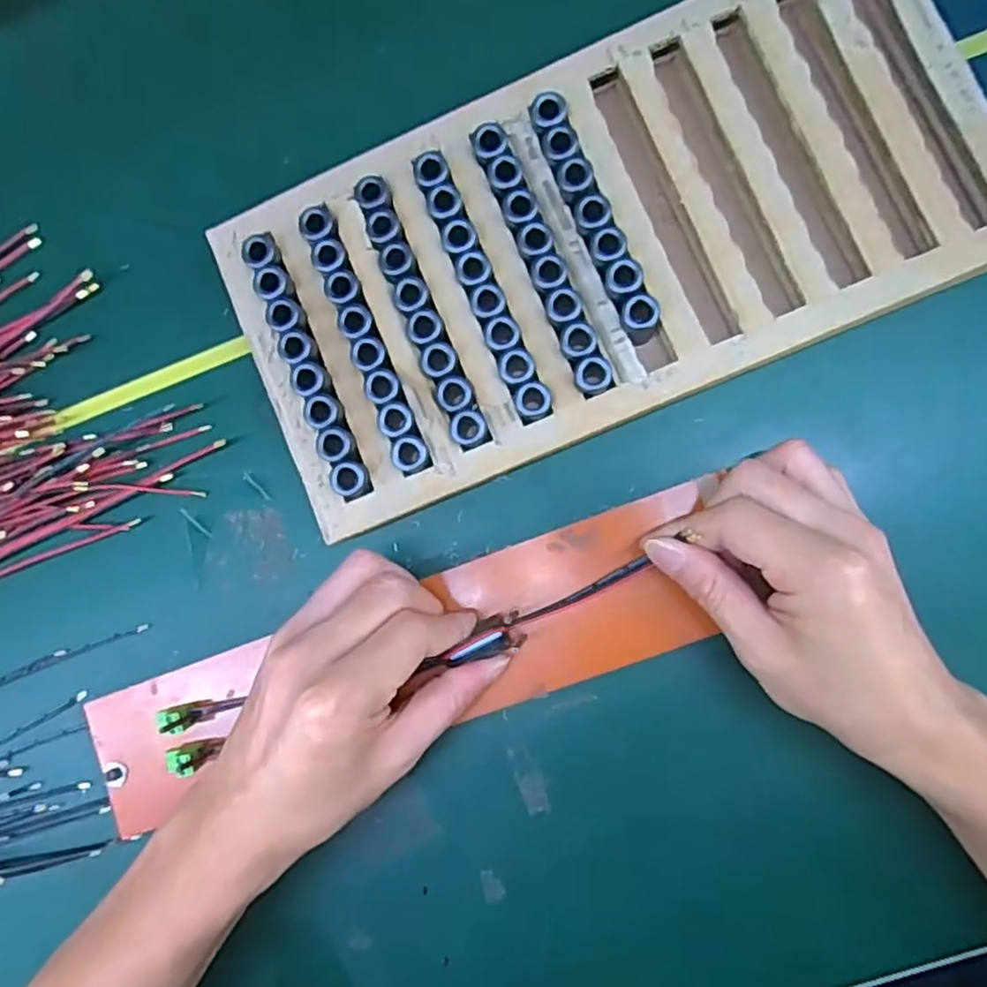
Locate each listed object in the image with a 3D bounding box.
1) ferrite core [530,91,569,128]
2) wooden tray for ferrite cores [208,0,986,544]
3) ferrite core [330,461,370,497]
[{"bbox_3d":[0.027,-0.184,0.335,0.017,0.009,0.018,-4,85,5],"label":"ferrite core"},{"bbox_3d":[0.051,-0.124,0.345,0.352,0.040,0.168,-22,84,3],"label":"wooden tray for ferrite cores"},{"bbox_3d":[-0.069,-0.007,0.339,0.018,0.011,0.017,0,87,6],"label":"ferrite core"}]

